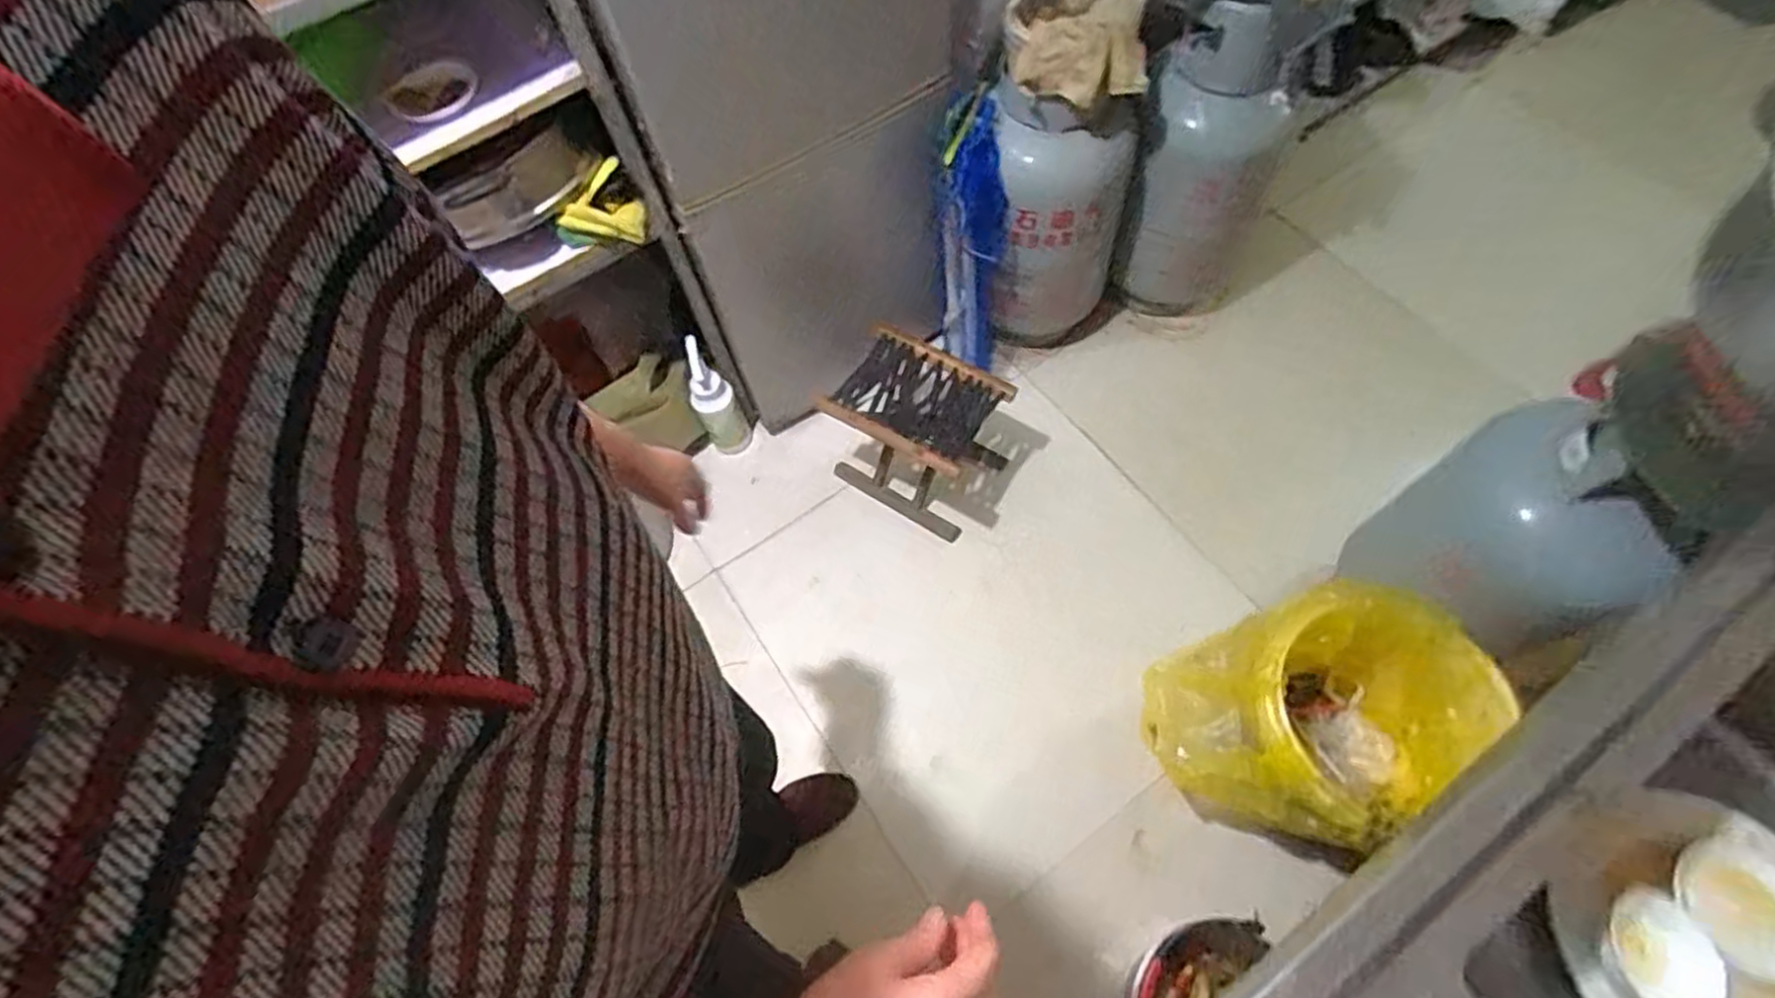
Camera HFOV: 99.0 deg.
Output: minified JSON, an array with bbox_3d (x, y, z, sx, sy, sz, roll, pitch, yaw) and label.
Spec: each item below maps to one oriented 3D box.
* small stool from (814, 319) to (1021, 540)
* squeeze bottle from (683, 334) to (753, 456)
[{"bbox_3d":[0.059,-0.123,1.471,0.280,0.308,0.220,30,70,16],"label":"small stool"},{"bbox_3d":[-0.351,-0.203,1.529,0.085,0.258,0.099,-25,66,-8],"label":"squeeze bottle"}]

